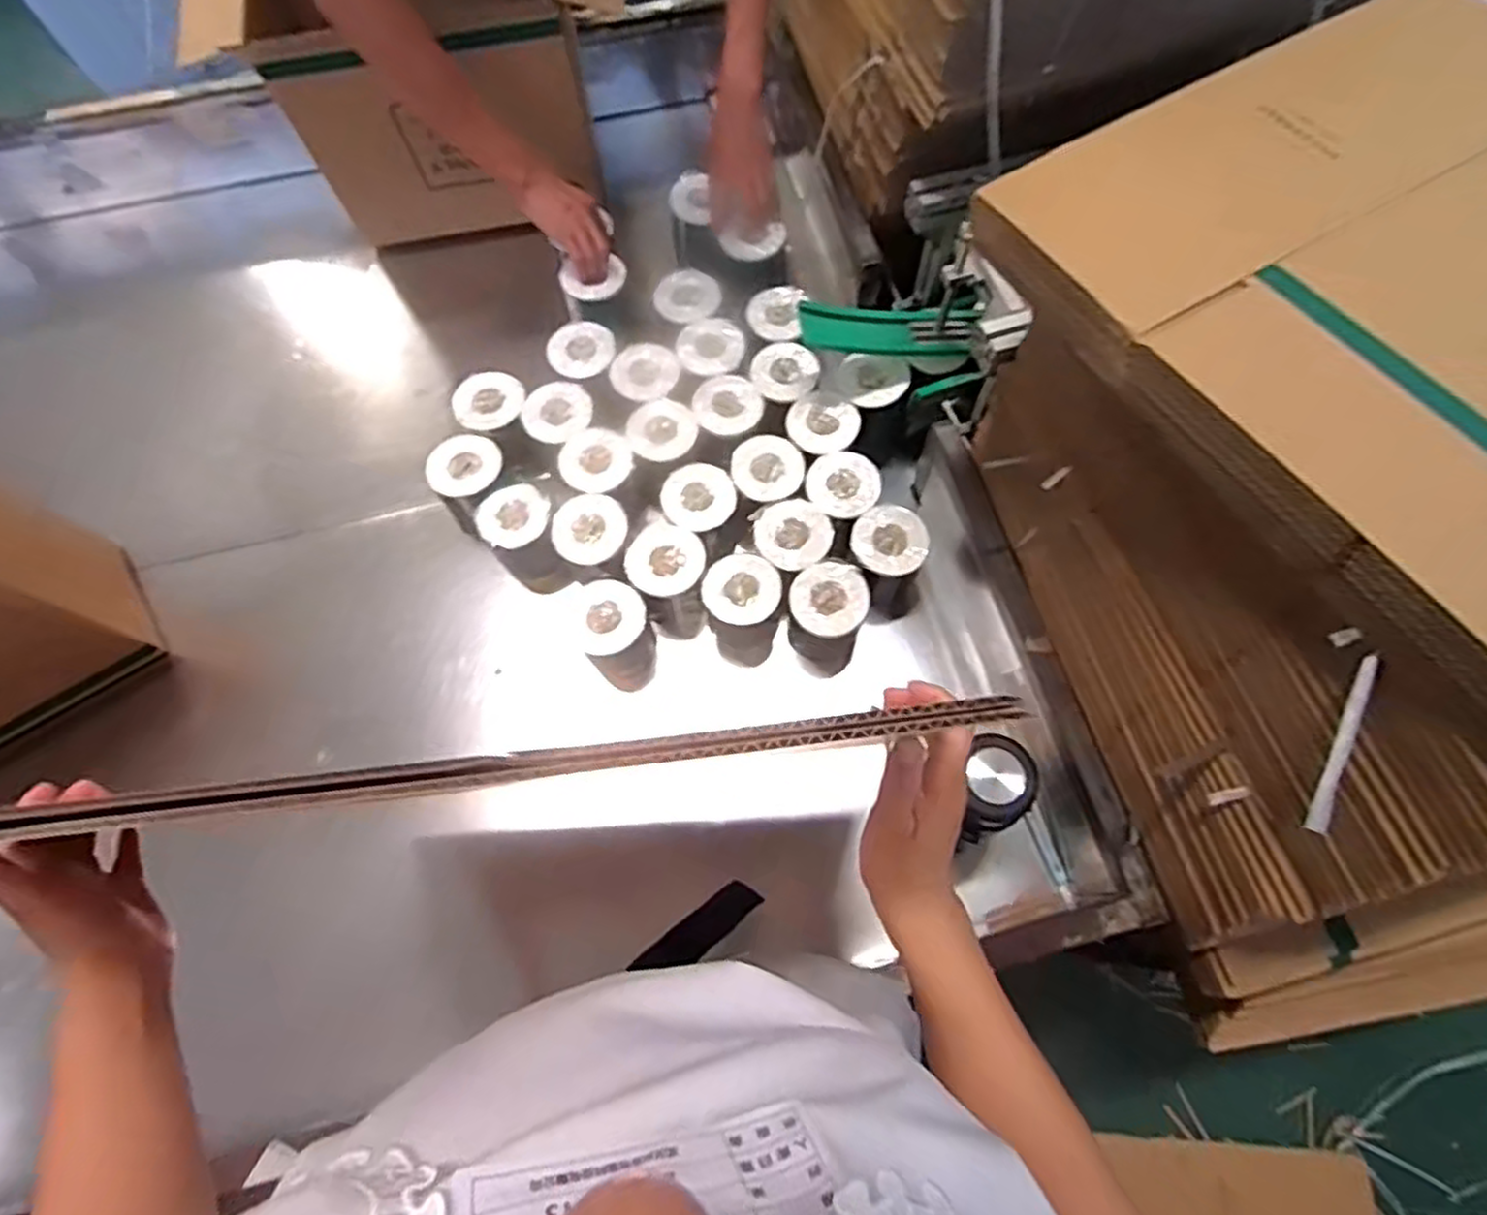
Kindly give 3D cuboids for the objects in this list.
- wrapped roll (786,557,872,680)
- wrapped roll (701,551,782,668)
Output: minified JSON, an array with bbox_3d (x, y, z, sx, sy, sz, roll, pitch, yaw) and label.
[{"bbox_3d":[0.098,0.017,0.979,0.098,0.129,0.112,23,70,8],"label":"wrapped roll"},{"bbox_3d":[-0.003,0.006,0.999,0.092,0.152,0.092,0,69,-1],"label":"wrapped roll"}]

